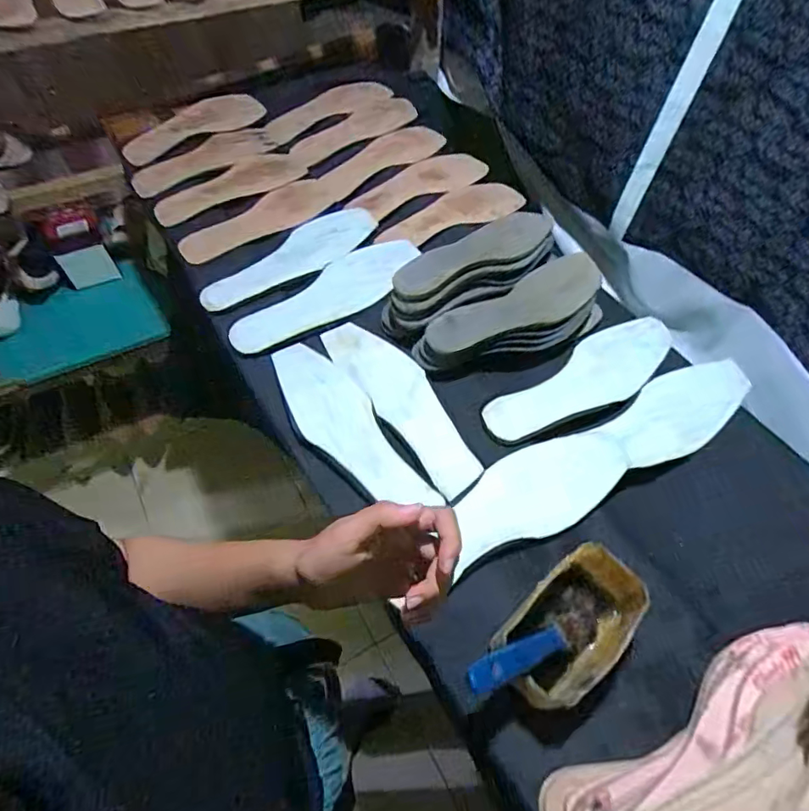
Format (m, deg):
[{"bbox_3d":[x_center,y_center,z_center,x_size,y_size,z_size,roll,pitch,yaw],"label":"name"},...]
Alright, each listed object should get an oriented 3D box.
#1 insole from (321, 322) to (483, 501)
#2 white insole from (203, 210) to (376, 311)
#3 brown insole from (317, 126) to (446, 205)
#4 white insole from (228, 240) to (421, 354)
[{"bbox_3d":[-0.004,-0.015,0.560,0.071,0.014,0.256,-33,66,-20],"label":"insole"},{"bbox_3d":[-0.149,-0.204,0.685,0.270,0.009,0.080,-38,68,-22],"label":"white insole"},{"bbox_3d":[-0.040,-0.400,0.799,0.224,0.014,0.076,-33,70,-18],"label":"brown insole"},{"bbox_3d":[-0.099,-0.148,0.646,0.270,0.013,0.085,-31,66,-19],"label":"white insole"}]

